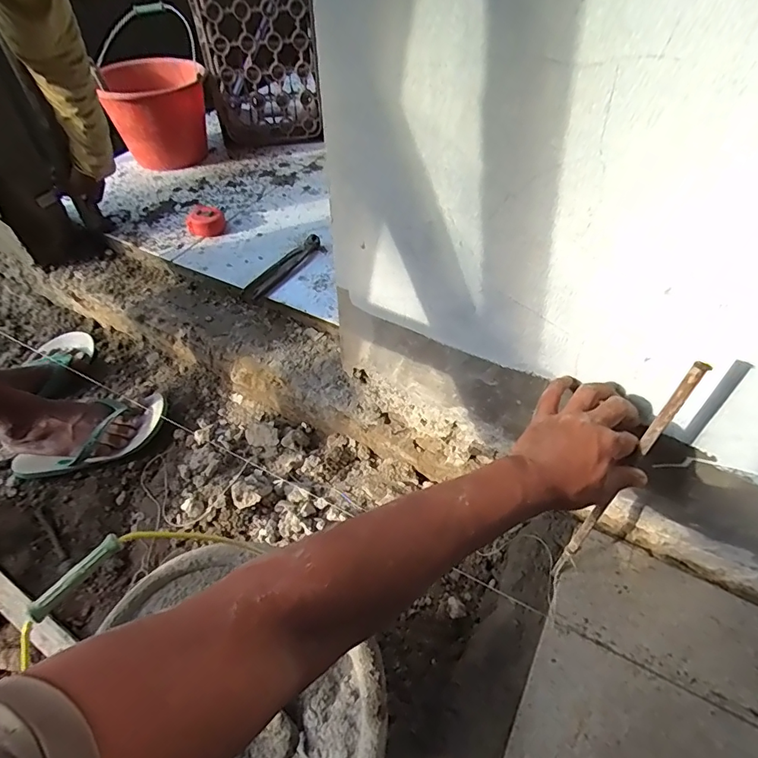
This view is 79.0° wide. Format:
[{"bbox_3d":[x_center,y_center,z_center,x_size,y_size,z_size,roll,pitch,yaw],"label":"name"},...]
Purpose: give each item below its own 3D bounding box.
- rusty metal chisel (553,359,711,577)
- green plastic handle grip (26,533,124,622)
[{"bbox_3d":[0.250,0.125,0.497,0.015,0.391,0.011,-34,55,-31],"label":"rusty metal chisel"},{"bbox_3d":[-0.239,0.156,0.364,0.012,0.015,0.074,32,57,24],"label":"green plastic handle grip"}]

